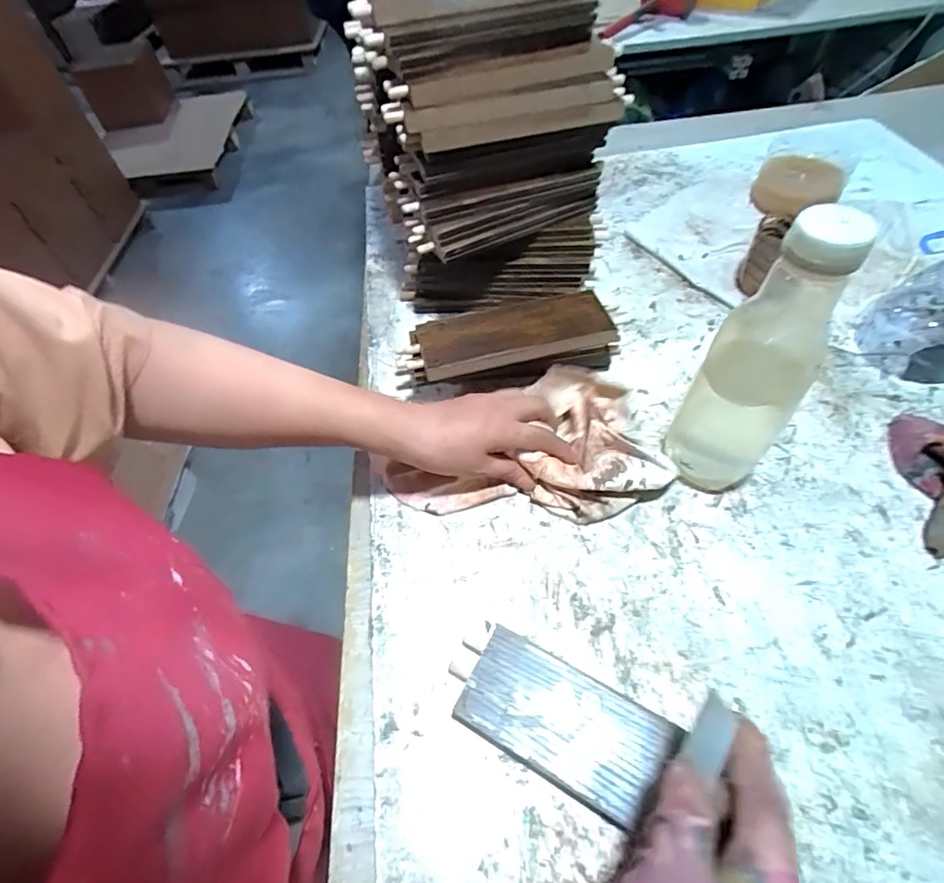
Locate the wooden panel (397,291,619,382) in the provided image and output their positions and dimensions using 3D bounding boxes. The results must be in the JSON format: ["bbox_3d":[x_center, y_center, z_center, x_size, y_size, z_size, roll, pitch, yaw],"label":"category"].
[{"bbox_3d":[0.033,-0.101,0.475,0.194,0.022,0.073,-8,53,-1],"label":"wooden panel"}]

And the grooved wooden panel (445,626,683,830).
[{"bbox_3d":[0.053,0.181,0.328,0.139,0.018,0.068,26,61,20],"label":"grooved wooden panel"}]

